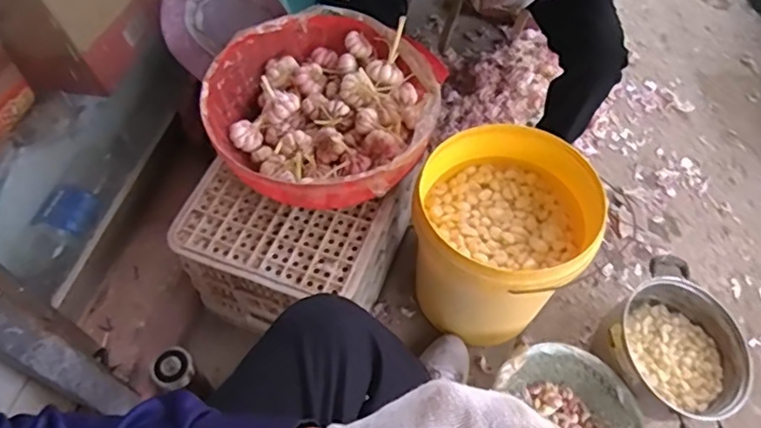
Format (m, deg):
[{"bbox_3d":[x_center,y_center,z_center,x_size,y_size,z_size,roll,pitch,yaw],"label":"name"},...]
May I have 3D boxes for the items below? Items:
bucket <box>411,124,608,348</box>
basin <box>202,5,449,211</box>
[{"bbox_3d":[0.235,0.058,1.172,0.304,0.370,0.335,-2,58,-1],"label":"bucket"},{"bbox_3d":[-0.107,-0.206,1.143,0.454,0.153,0.455,0,58,0],"label":"basin"}]

